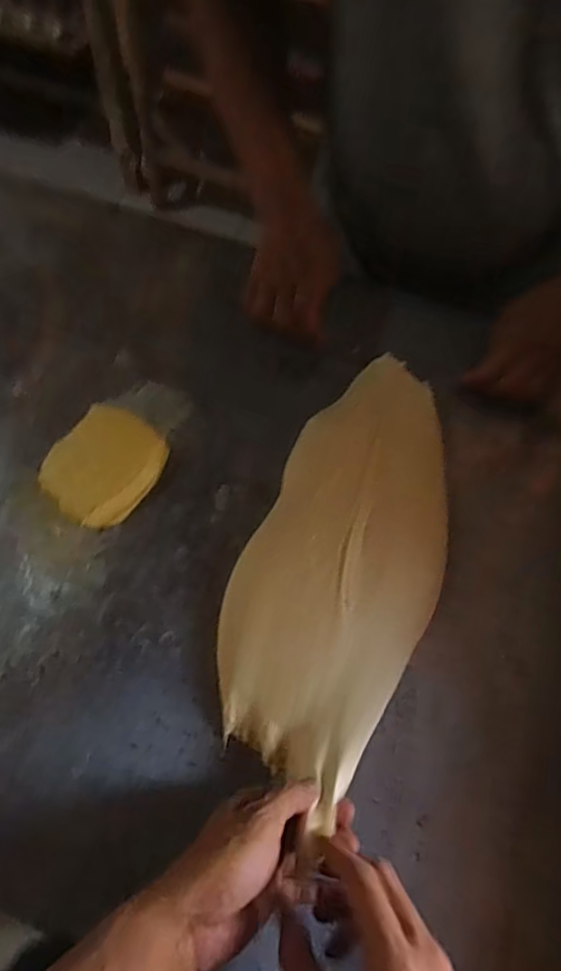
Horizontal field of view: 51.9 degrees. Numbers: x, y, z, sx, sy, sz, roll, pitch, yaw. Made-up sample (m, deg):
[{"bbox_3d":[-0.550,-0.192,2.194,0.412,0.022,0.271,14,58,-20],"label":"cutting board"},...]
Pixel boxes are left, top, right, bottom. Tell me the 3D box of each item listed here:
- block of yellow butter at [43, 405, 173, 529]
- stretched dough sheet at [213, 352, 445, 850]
[{"bbox_3d":[-0.157,-0.018,0.514,0.096,0.014,0.104,37,71,12],"label":"block of yellow butter"},{"bbox_3d":[0.053,0.056,0.486,0.164,0.042,0.366,18,67,7],"label":"stretched dough sheet"}]

